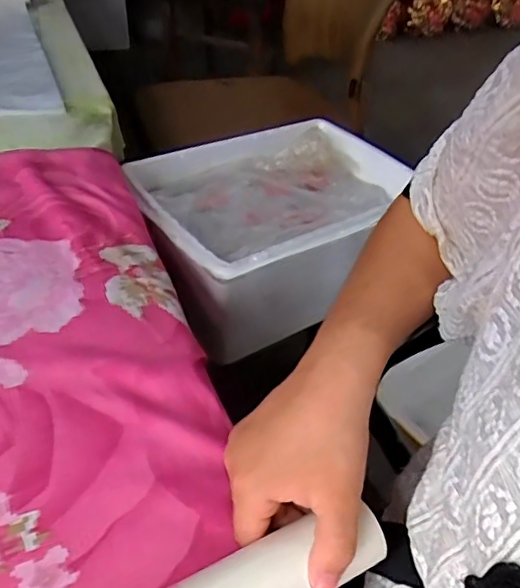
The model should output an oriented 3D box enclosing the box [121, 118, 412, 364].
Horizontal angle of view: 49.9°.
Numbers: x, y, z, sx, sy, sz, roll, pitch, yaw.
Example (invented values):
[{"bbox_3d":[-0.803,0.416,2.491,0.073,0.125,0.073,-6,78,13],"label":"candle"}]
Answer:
[{"bbox_3d":[0.018,-0.096,0.764,0.372,0.137,0.262,-23,47,-27],"label":"box"}]

